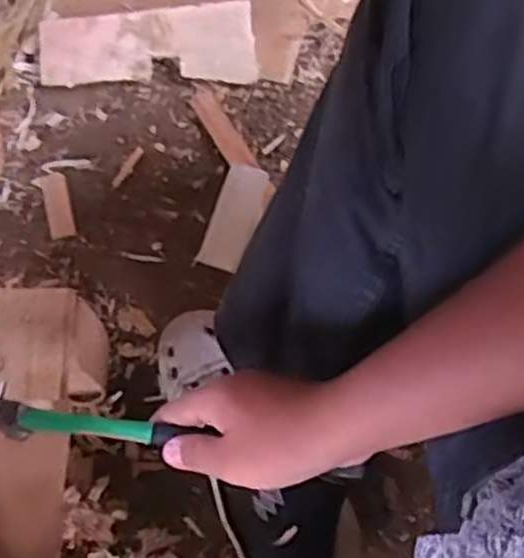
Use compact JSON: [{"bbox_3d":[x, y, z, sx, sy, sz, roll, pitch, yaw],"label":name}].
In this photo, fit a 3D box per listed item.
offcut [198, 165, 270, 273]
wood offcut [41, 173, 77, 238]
[{"bbox_3d":[-0.026,-0.060,0.763,0.043,0.012,0.103,20,91,10],"label":"offcut"},{"bbox_3d":[-0.211,-0.076,0.815,0.025,0.004,0.076,-15,69,-4],"label":"wood offcut"}]

